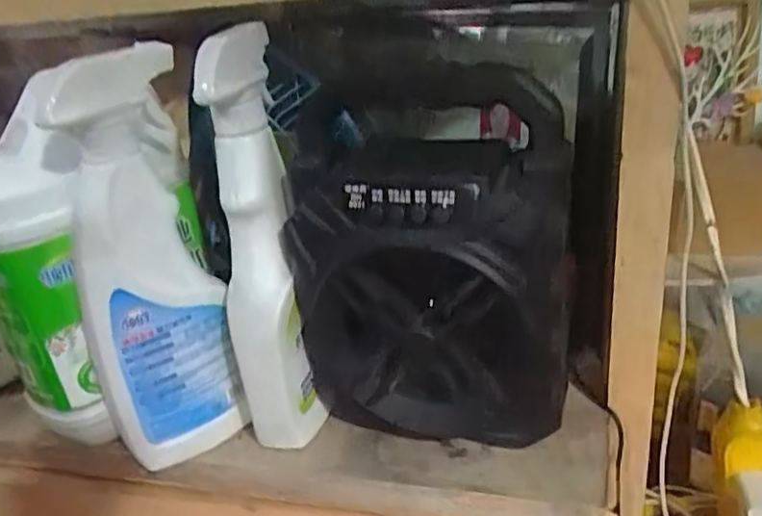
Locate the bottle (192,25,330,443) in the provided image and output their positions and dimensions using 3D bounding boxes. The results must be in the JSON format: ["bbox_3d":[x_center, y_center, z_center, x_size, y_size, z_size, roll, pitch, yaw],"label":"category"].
[{"bbox_3d":[-0.078,-0.008,0.399,0.047,0.248,0.085,-9,25,-4],"label":"bottle"}]

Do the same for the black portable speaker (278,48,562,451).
[{"bbox_3d":[0.029,0.002,0.371,0.159,0.216,0.069,5,28,24],"label":"black portable speaker"}]

